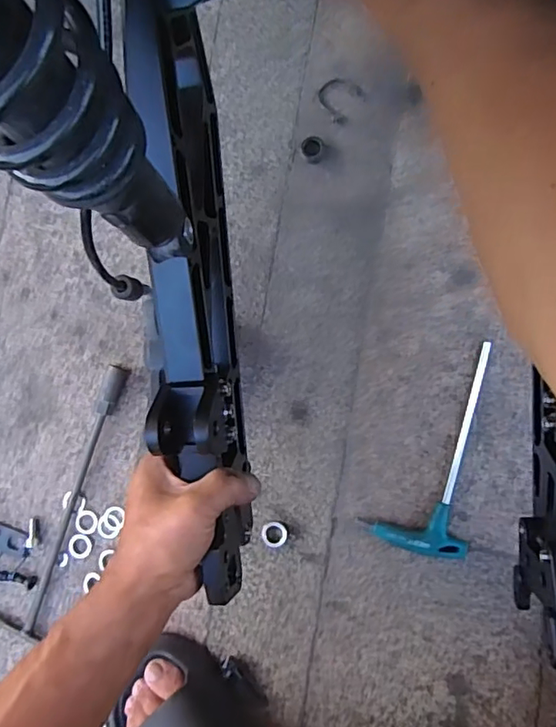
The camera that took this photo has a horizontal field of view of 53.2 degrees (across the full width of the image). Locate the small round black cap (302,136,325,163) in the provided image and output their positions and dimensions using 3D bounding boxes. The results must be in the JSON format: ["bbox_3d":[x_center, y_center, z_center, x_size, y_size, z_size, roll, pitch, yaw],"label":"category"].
[{"bbox_3d":[0.035,-0.212,0.547,0.021,0.012,0.025,-27,82,5],"label":"small round black cap"}]

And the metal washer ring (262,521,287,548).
[{"bbox_3d":[-0.004,0.163,0.529,0.025,0.006,0.025,0,89,11],"label":"metal washer ring"}]

